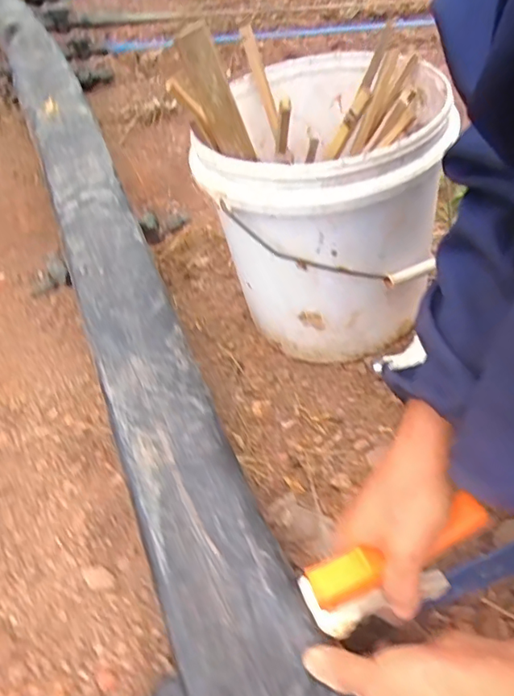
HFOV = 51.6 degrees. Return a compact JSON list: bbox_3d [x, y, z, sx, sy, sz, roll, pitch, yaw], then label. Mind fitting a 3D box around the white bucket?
[{"bbox_3d":[0.067,-0.169,0.617,0.258,0.266,0.277,-1,52,-2],"label":"white bucket"}]

